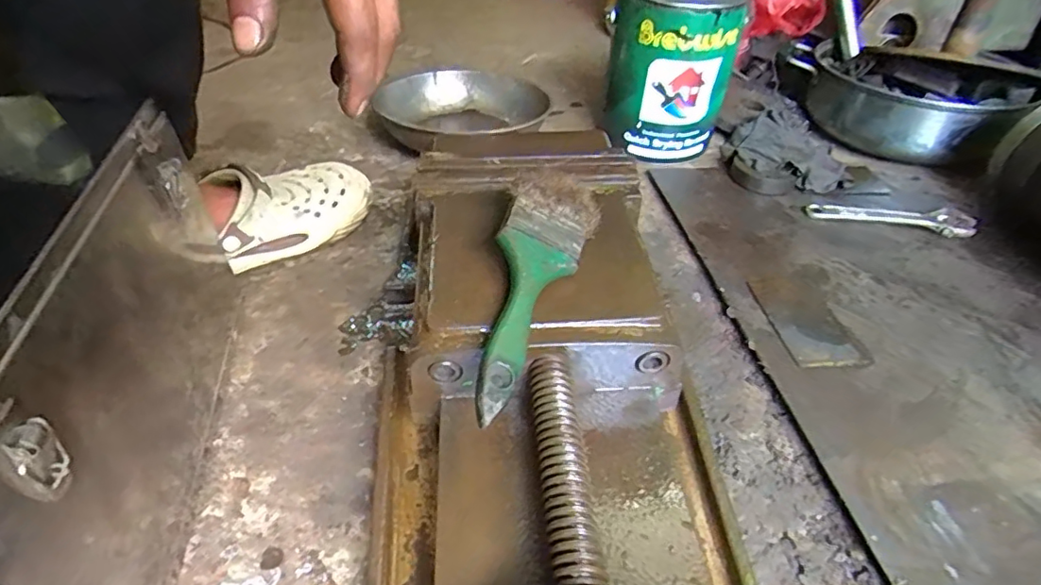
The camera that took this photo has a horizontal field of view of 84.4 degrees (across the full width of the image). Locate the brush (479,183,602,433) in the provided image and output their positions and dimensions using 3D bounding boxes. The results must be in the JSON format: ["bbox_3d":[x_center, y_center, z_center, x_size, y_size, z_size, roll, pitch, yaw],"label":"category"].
[{"bbox_3d":[0.003,-0.010,0.389,0.062,0.019,0.208,26,53,-4],"label":"brush"}]

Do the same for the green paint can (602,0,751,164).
[{"bbox_3d":[0.201,-0.304,0.773,0.158,0.192,0.147,9,41,10],"label":"green paint can"}]

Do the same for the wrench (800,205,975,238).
[{"bbox_3d":[0.440,-0.090,0.685,0.189,0.009,0.042,9,41,10],"label":"wrench"}]

